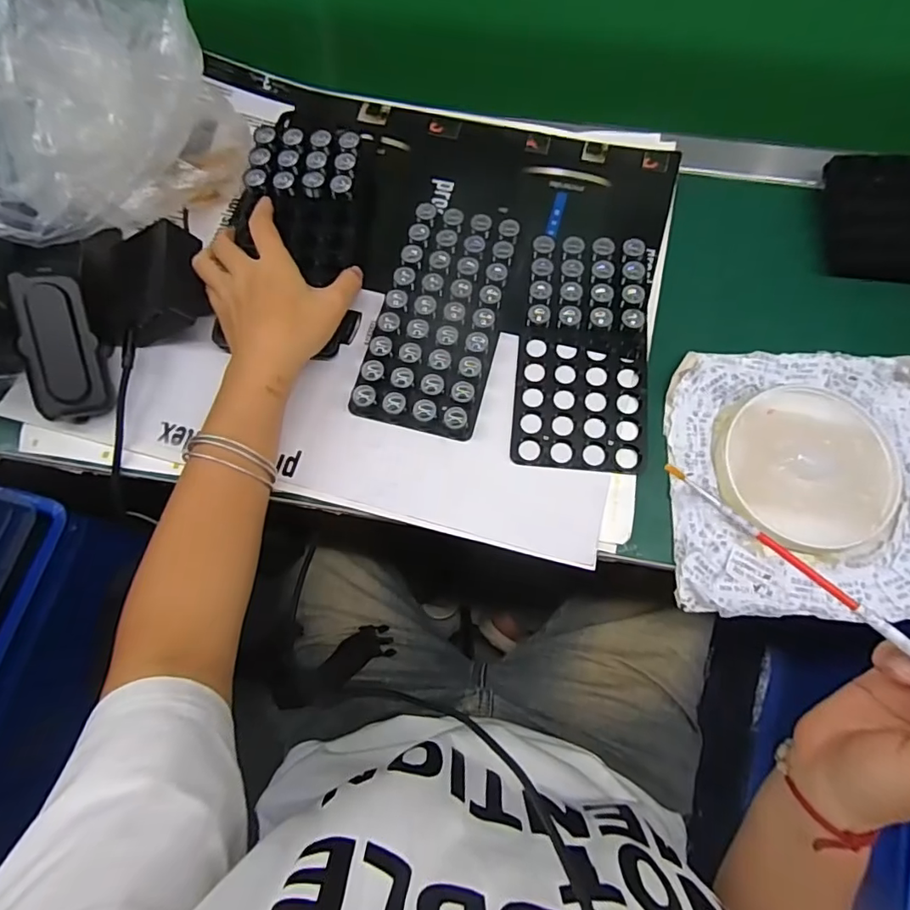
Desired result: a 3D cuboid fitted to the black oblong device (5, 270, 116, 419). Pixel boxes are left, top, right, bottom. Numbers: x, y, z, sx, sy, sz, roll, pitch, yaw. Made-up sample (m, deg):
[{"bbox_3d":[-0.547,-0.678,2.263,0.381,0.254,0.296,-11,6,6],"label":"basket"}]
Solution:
[{"bbox_3d":[-0.289,-0.077,0.384,0.046,0.018,0.104,-14,108,-27],"label":"black oblong device"}]

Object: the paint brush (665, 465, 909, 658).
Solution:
[{"bbox_3d":[0.215,0.084,0.273,0.006,0.009,0.245,-43,67,-10],"label":"paint brush"}]

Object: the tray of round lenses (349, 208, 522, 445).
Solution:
[{"bbox_3d":[-0.011,-0.113,0.422,0.095,0.016,0.190,14,74,6],"label":"tray of round lenses"}]

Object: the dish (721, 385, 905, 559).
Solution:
[{"bbox_3d":[0.253,0.008,0.377,0.115,0.016,0.117,-1,73,2],"label":"dish"}]

